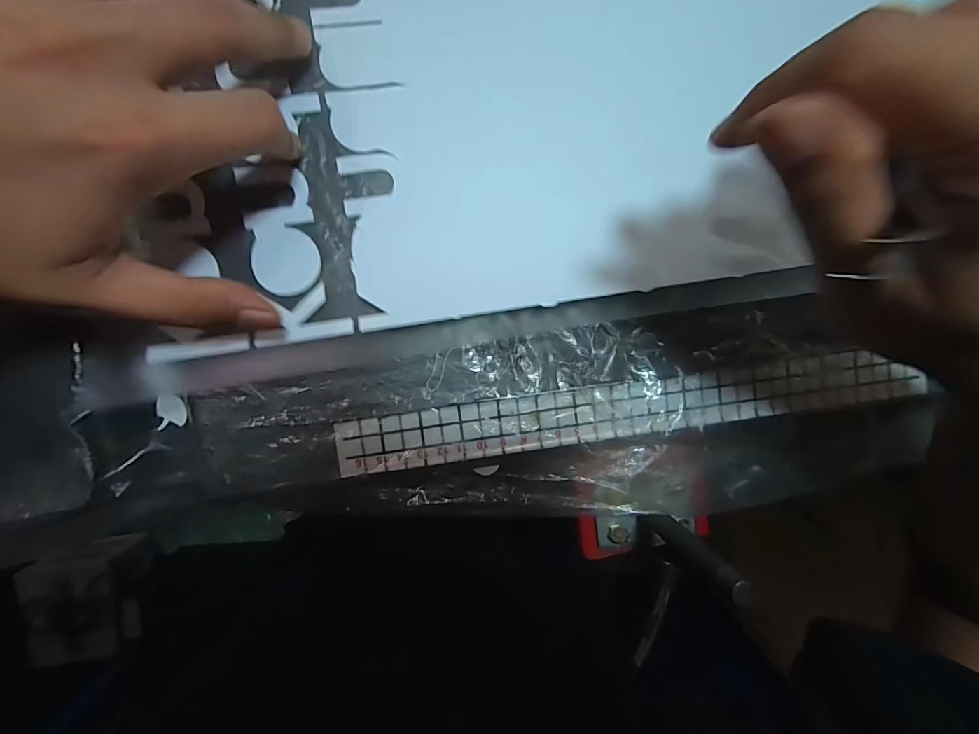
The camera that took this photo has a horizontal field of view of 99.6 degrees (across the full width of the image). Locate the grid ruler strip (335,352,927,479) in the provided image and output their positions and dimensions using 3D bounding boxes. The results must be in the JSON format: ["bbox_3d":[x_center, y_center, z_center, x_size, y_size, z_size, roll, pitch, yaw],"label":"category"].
[{"bbox_3d":[0.077,0.022,0.218,0.303,0.005,0.030,-7,96,-5],"label":"grid ruler strip"}]

